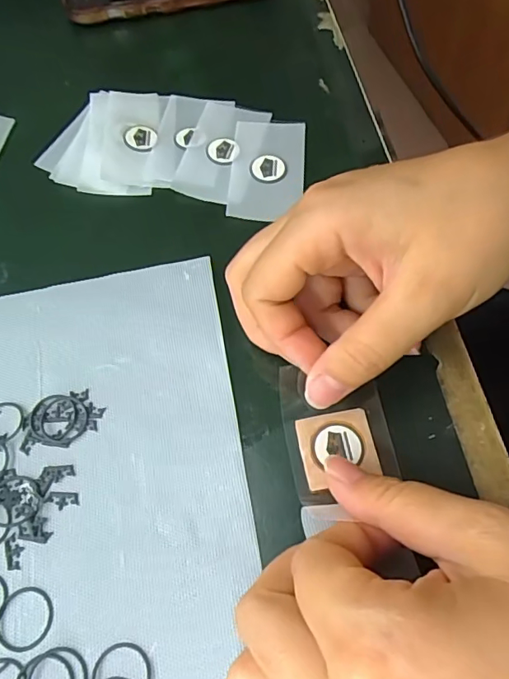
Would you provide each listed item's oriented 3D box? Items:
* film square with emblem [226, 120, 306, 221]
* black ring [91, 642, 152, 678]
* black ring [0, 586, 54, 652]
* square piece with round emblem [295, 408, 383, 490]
[{"bbox_3d":[0.007,-0.097,0.278,0.040,0.004,0.074,3,62,5],"label":"film square with emblem"},{"bbox_3d":[-0.046,0.116,0.171,0.021,0.004,0.020,-1,62,3],"label":"black ring"},{"bbox_3d":[-0.084,0.101,0.180,0.021,0.004,0.020,-1,62,3],"label":"black ring"},{"bbox_3d":[0.033,0.042,0.199,0.029,0.004,0.028,-11,62,-3],"label":"square piece with round emblem"}]

